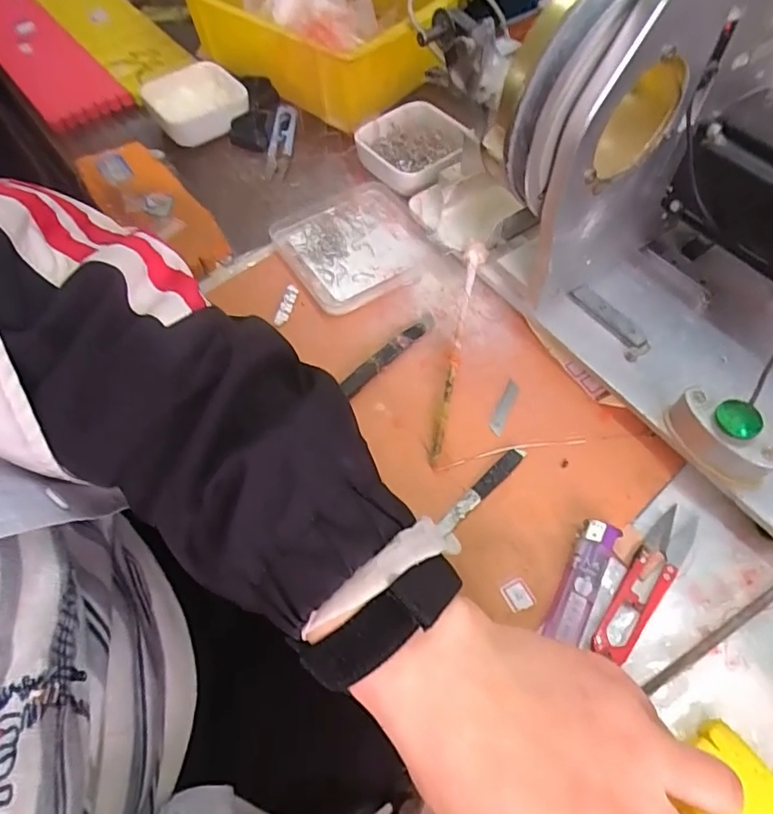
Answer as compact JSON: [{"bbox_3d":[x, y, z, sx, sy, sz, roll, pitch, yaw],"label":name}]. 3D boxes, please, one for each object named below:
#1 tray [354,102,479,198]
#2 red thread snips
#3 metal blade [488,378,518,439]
[{"bbox_3d":[0.027,-0.226,0.478,0.086,0.026,0.091,-35,64,-17],"label":"tray"},{"bbox_3d":[0.143,0.094,0.301,0.021,0.006,0.099,34,67,20],"label":"red thread snips"},{"bbox_3d":[0.078,0.000,0.362,0.009,0.004,0.044,26,59,9],"label":"metal blade"}]

